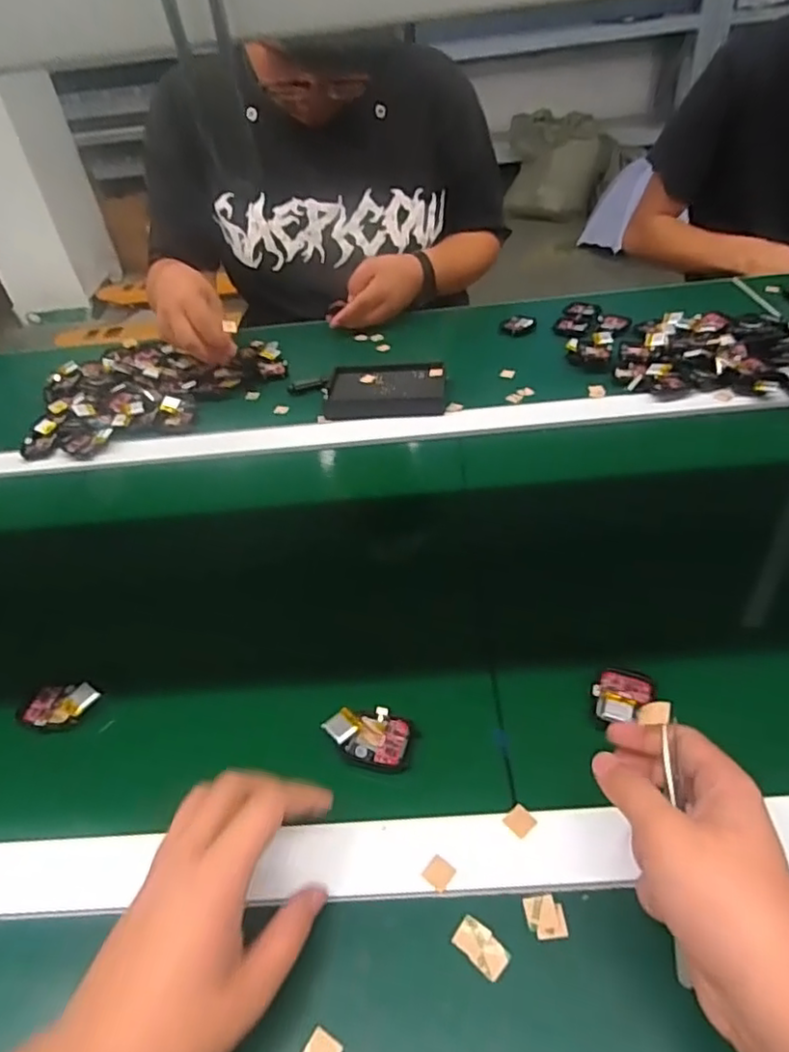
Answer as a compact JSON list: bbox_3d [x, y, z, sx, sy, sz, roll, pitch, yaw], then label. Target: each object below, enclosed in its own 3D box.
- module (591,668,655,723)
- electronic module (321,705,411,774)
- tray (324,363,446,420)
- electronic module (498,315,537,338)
[{"bbox_3d":[0.151,0.112,0.414,0.038,0.012,0.037,6,43,13],"label":"module"},{"bbox_3d":[-0.017,0.137,0.407,0.056,0.013,0.037,14,50,2],"label":"electronic module"},{"bbox_3d":[-0.009,-0.159,0.739,0.136,0.020,0.089,0,42,6],"label":"tray"},{"bbox_3d":[0.167,-0.271,0.848,0.047,0.006,0.062,6,43,15],"label":"electronic module"}]

